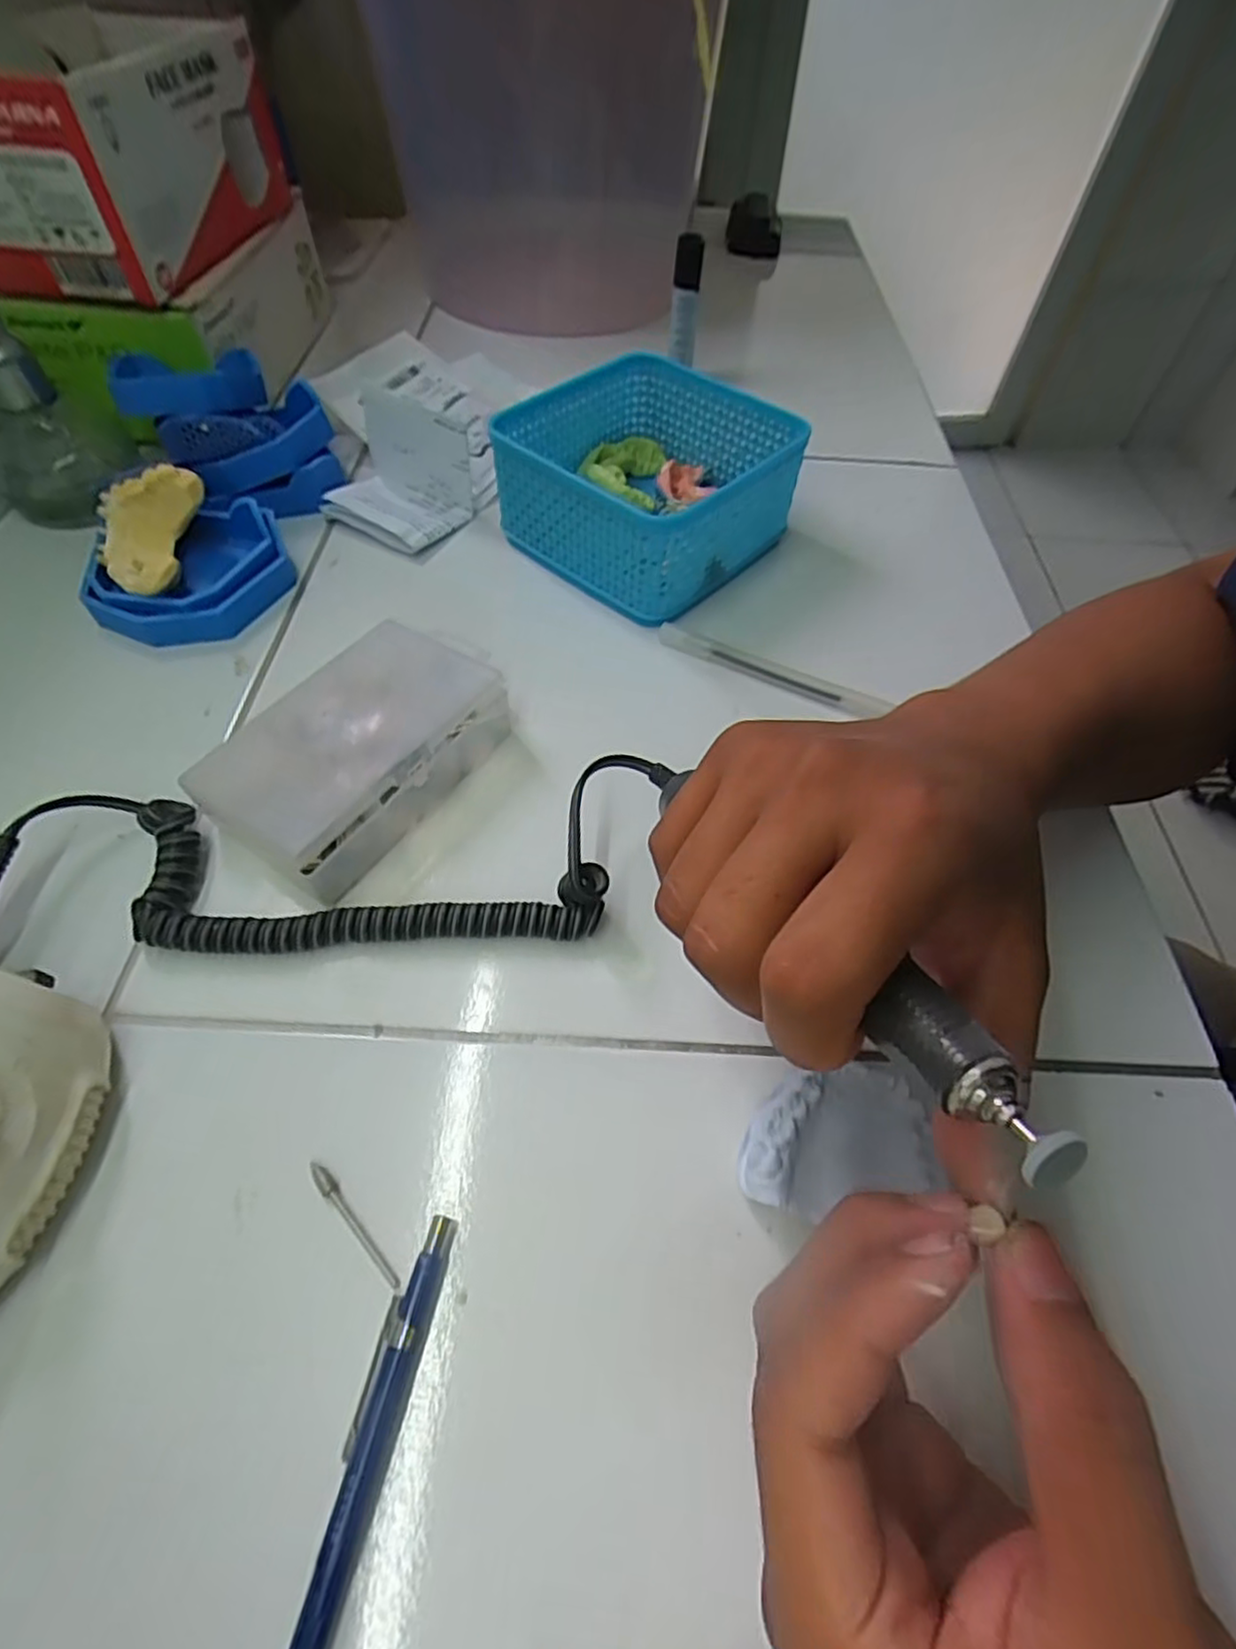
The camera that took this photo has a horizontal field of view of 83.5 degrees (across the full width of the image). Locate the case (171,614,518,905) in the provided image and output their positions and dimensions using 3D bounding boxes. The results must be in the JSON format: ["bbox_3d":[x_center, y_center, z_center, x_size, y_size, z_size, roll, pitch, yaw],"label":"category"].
[{"bbox_3d":[-0.106,-0.031,0.293,0.068,0.036,0.114,32,61,17],"label":"case"}]

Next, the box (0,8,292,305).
[{"bbox_3d":[-0.284,-0.382,0.390,0.112,0.081,0.185,7,57,2],"label":"box"}]

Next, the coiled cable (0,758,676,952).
[{"bbox_3d":[-0.109,0.012,0.266,0.251,0.035,0.067,-3,57,-4],"label":"coiled cable"}]

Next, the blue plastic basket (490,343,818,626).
[{"bbox_3d":[0.016,-0.190,0.386,0.127,0.066,0.128,38,64,20],"label":"blue plastic basket"}]

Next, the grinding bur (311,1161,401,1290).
[{"bbox_3d":[-0.082,0.123,0.213,0.004,0.005,0.045,-37,66,-23],"label":"grinding bur"}]

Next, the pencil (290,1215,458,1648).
[{"bbox_3d":[-0.068,0.176,0.175,0.012,0.011,0.135,11,57,5],"label":"pencil"}]

